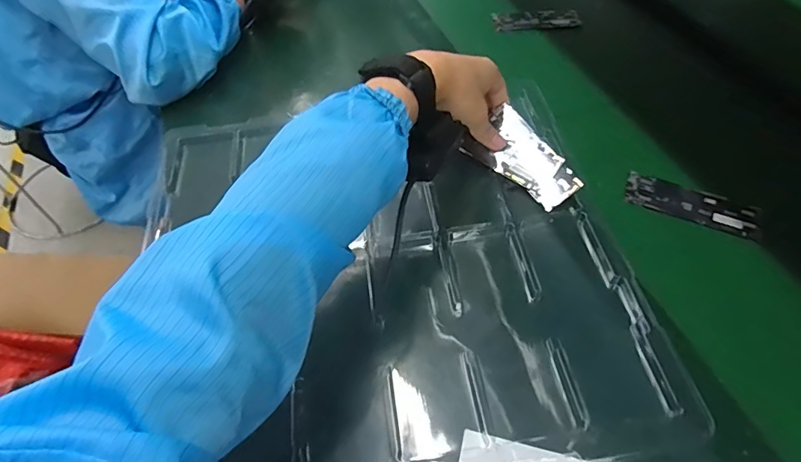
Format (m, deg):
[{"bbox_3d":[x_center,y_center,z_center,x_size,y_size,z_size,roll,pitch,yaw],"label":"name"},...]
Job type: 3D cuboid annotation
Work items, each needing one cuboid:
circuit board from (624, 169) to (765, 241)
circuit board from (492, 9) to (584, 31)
[{"bbox_3d":[0.291,-0.026,0.464,0.123,0.006,0.046,21,57,17],"label":"circuit board"},{"bbox_3d":[0.200,-0.311,0.682,0.122,0.008,0.044,-6,60,-1],"label":"circuit board"}]

